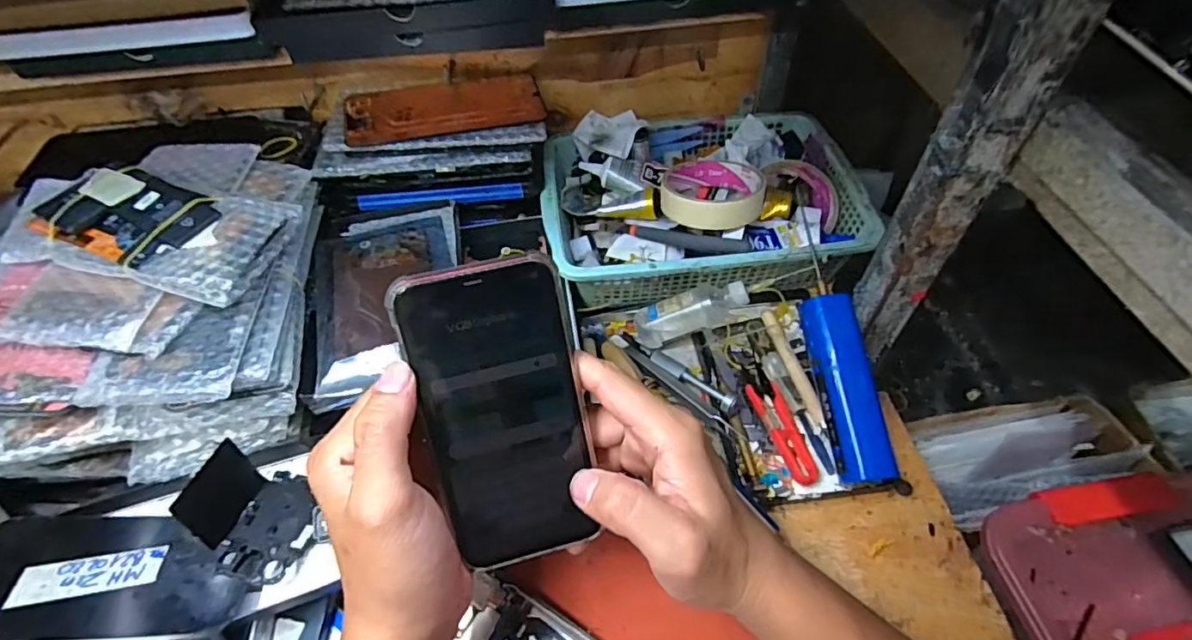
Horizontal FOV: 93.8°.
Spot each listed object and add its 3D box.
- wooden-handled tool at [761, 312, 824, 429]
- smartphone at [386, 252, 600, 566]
[{"bbox_3d":[0.157,0.036,0.444,0.011,0.015,0.102,-12,53,-7],"label":"wooden-handled tool"},{"bbox_3d":[-0.044,0.047,0.267,0.077,0.149,0.005,-11,15,-11],"label":"smartphone"}]

